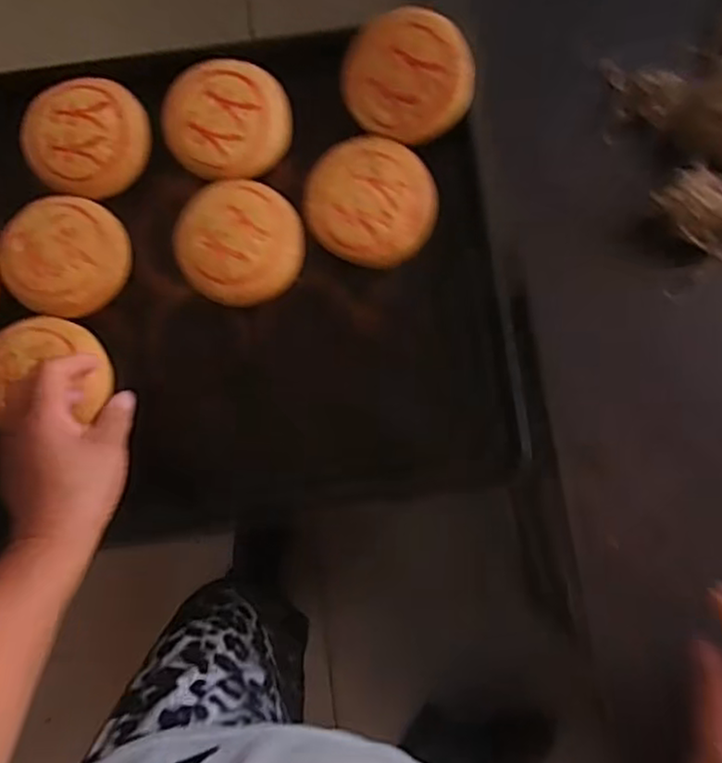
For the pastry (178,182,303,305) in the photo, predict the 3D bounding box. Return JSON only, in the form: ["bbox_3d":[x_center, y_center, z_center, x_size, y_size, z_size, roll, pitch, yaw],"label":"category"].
[{"bbox_3d":[-0.098,-0.110,0.549,0.098,0.025,0.095,22,83,3],"label":"pastry"}]

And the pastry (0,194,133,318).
[{"bbox_3d":[-0.241,-0.102,0.549,0.098,0.023,0.092,24,83,3],"label":"pastry"}]

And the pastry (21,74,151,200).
[{"bbox_3d":[-0.228,-0.203,0.563,0.095,0.024,0.098,0,82,0],"label":"pastry"}]

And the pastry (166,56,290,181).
[{"bbox_3d":[-0.112,-0.217,0.563,0.103,0.022,0.095,40,84,5],"label":"pastry"}]

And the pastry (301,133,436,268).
[{"bbox_3d":[0.008,-0.146,0.554,0.104,0.020,0.101,9,82,1],"label":"pastry"}]

